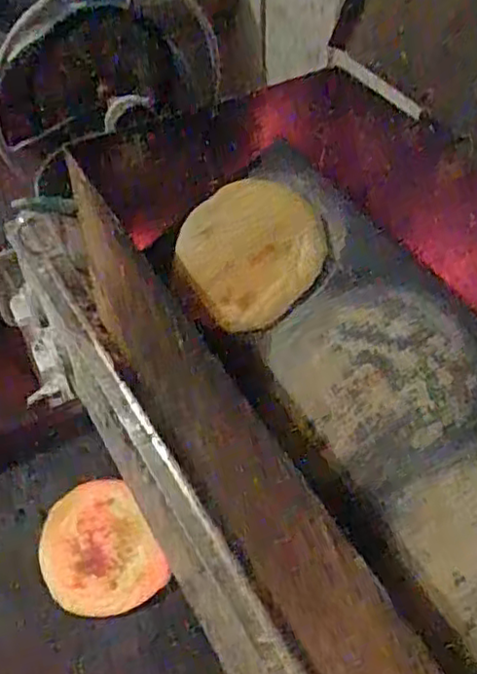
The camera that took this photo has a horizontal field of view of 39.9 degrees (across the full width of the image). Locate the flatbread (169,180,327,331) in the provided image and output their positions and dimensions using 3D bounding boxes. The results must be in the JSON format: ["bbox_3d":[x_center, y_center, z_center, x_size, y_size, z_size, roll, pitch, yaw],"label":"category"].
[{"bbox_3d":[0.005,-0.072,0.545,0.125,0.019,0.123,-4,74,13],"label":"flatbread"}]

